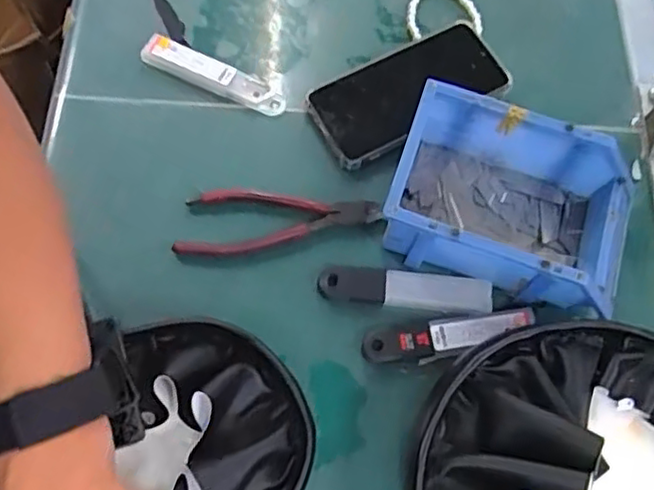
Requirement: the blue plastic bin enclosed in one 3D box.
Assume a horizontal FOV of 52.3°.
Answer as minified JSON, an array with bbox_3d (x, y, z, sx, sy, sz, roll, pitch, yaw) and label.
[{"bbox_3d":[0.136,-0.029,0.486,0.168,0.069,0.116,17,69,4],"label":"blue plastic bin"}]

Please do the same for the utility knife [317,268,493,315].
[{"bbox_3d":[0.058,0.033,0.491,0.126,0.004,0.025,6,68,0],"label":"utility knife"}]

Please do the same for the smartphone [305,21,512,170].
[{"bbox_3d":[0.068,-0.129,0.554,0.164,0.012,0.079,-27,72,-12],"label":"smartphone"}]

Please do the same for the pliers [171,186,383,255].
[{"bbox_3d":[-0.037,-0.023,0.508,0.154,0.007,0.052,-6,69,-5],"label":"pliers"}]

